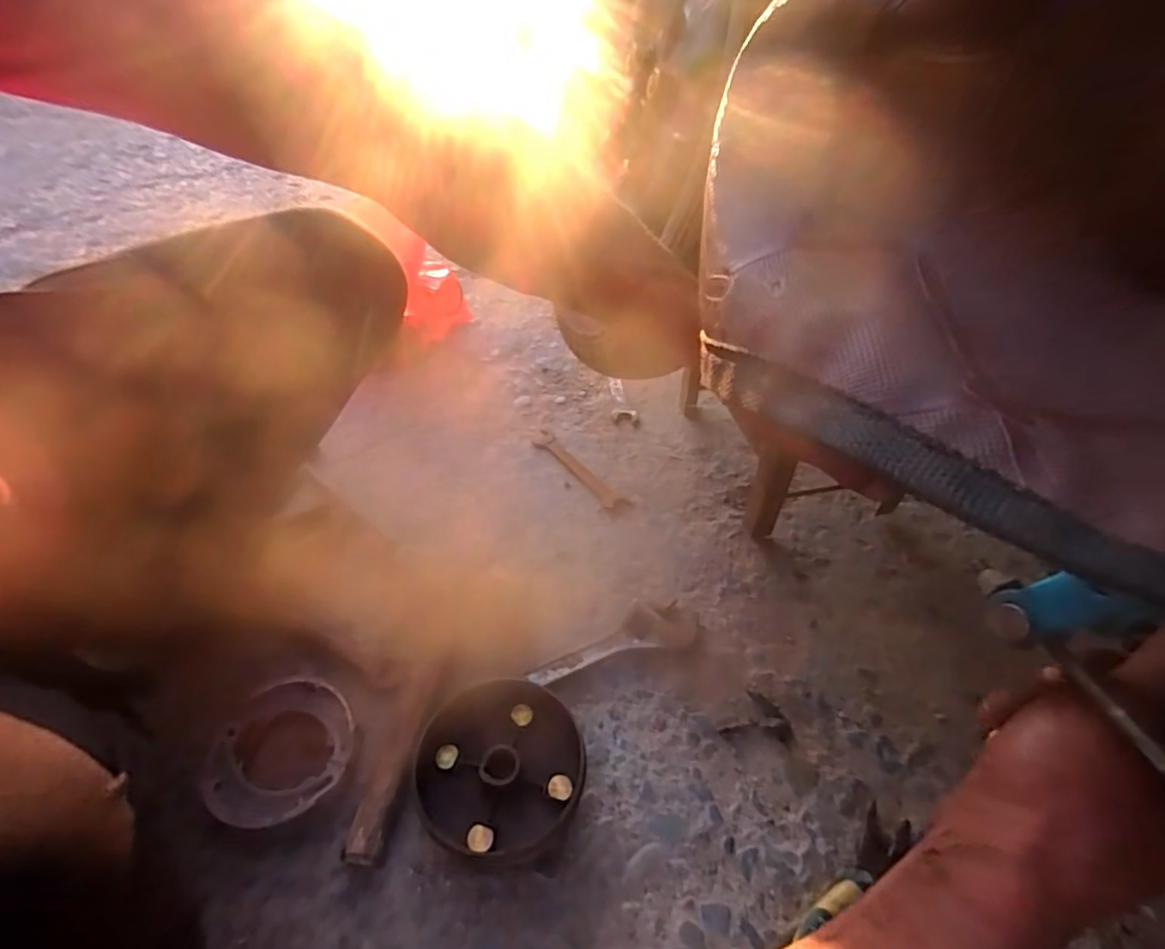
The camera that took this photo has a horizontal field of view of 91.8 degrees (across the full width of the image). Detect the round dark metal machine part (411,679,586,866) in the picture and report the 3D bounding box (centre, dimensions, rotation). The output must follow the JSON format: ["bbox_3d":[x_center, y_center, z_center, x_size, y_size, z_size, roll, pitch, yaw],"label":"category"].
[{"bbox_3d":[-0.068,0.250,0.480,0.140,0.047,0.134,4,44,2],"label":"round dark metal machine part"}]

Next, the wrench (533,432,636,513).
[{"bbox_3d":[-0.009,-0.005,0.785,0.041,0.007,0.175,-31,53,-30],"label":"wrench"}]

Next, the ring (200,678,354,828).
[{"bbox_3d":[-0.263,0.237,0.494,0.113,0.010,0.122,1,44,-1],"label":"ring"}]

